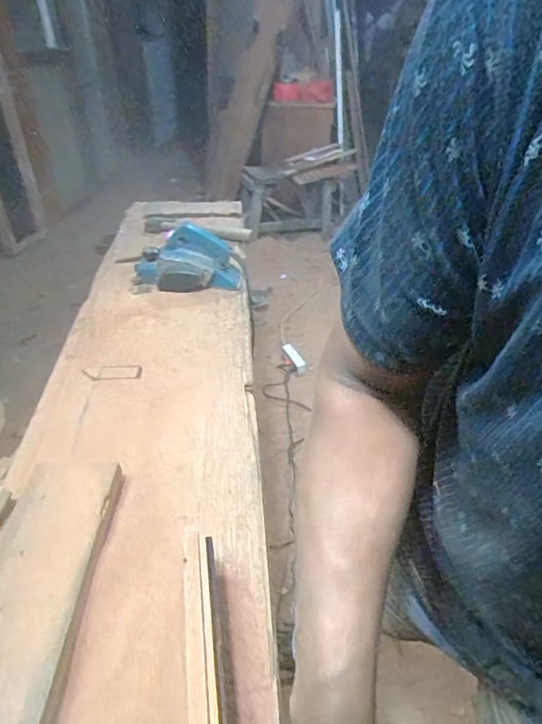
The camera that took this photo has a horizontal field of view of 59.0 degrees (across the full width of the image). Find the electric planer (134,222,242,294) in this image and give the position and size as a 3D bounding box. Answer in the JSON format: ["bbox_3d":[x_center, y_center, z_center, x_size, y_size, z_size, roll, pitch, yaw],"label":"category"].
[{"bbox_3d":[-0.206,-0.254,1.206,0.259,0.134,0.134,-3,37,-12],"label":"electric planer"}]

